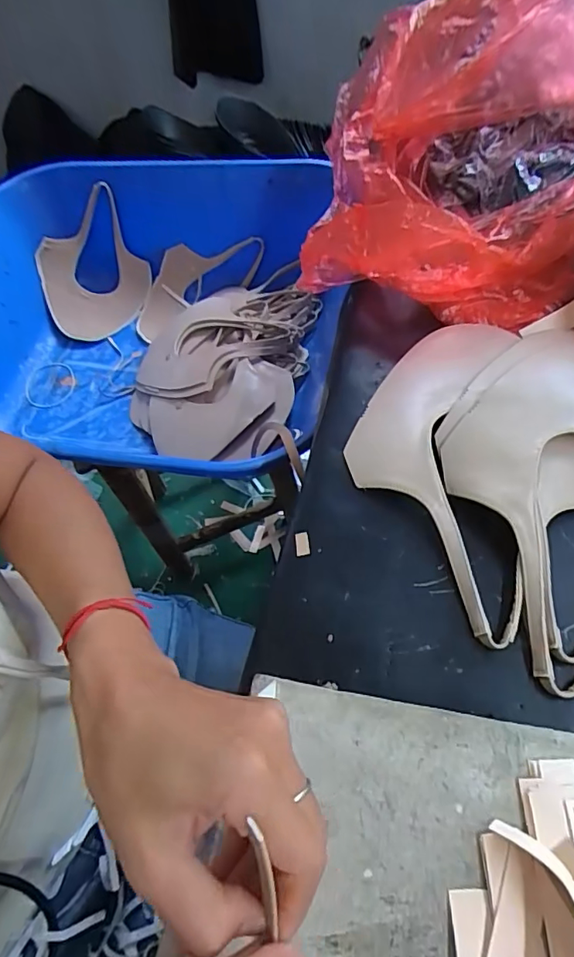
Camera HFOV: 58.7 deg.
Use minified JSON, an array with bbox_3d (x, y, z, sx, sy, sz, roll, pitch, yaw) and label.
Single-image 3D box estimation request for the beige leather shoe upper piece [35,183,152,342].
[{"bbox_3d":[-0.321,-0.338,0.839,0.172,0.032,0.198,-29,101,-8],"label":"beige leather shoe upper piece"}]

